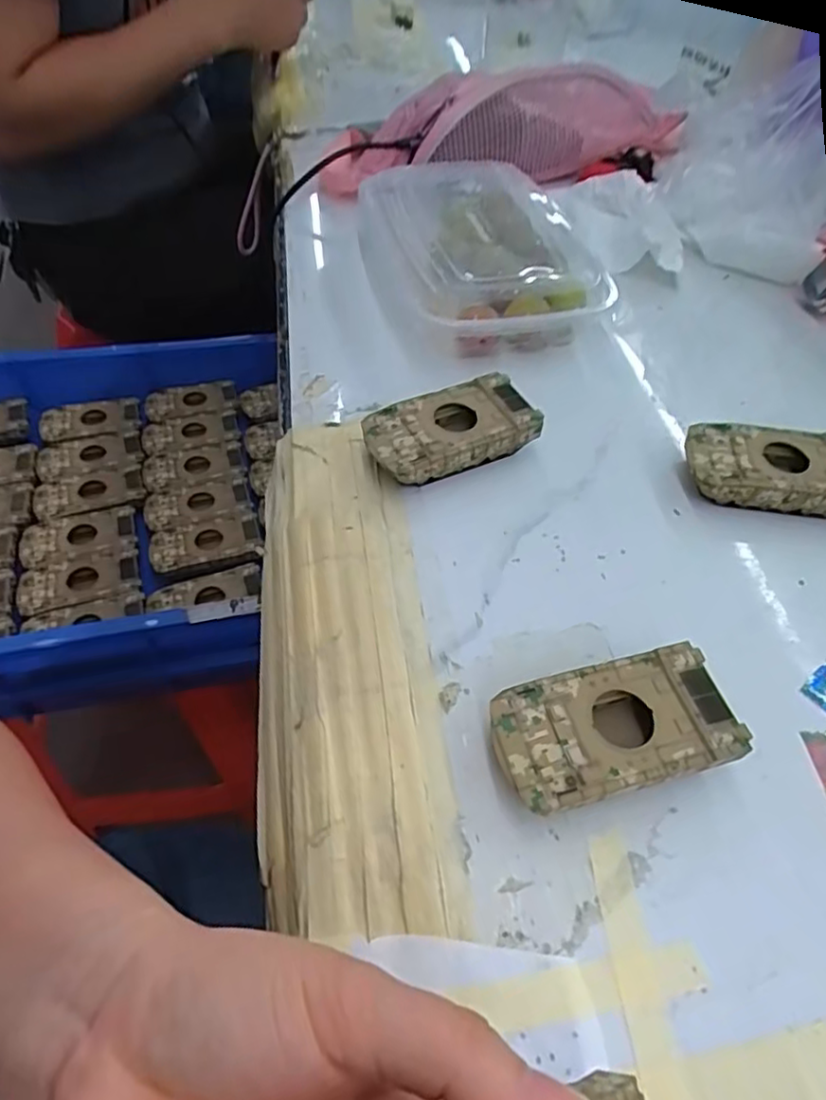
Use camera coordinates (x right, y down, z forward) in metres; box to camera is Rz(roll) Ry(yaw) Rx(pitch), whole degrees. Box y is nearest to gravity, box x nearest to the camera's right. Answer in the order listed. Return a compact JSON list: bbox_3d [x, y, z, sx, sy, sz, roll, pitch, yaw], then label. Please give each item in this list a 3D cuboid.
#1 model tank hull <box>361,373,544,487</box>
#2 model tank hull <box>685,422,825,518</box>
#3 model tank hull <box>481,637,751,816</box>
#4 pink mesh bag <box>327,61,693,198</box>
[{"bbox_3d":[0.021,-0.066,0.374,0.093,0.027,0.049,-20,56,-16],"label":"model tank hull"},{"bbox_3d":[0.204,-0.045,0.368,0.095,0.025,0.051,8,53,5],"label":"model tank hull"},{"bbox_3d":[0.081,0.076,0.268,0.096,0.025,0.050,-12,54,-10],"label":"model tank hull"},{"bbox_3d":[0.090,-0.373,0.573,0.338,0.083,0.090,-6,53,-6],"label":"pink mesh bag"}]

